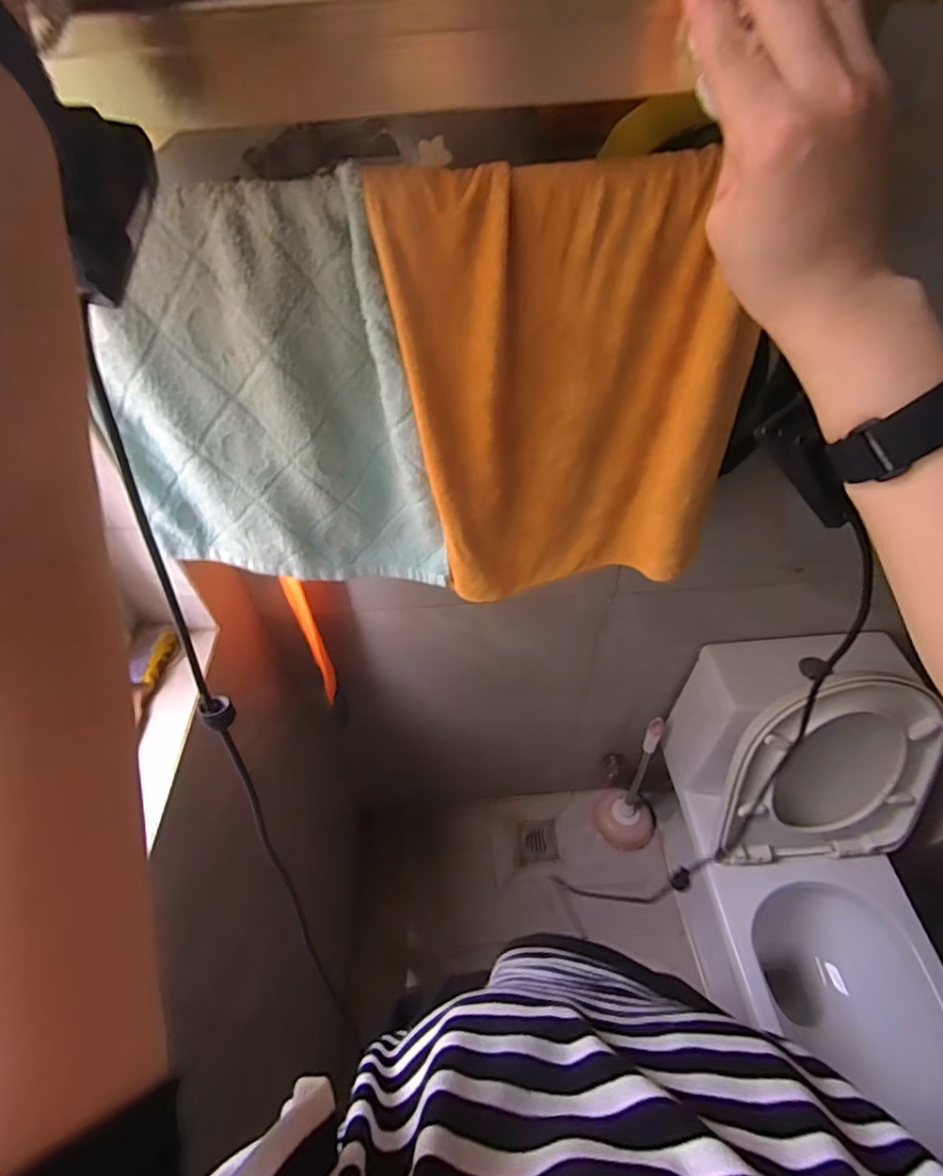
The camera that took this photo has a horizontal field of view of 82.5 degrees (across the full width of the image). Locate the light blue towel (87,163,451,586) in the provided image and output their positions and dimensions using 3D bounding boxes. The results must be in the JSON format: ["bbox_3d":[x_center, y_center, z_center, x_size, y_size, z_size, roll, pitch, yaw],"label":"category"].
[{"bbox_3d":[-0.172,-0.133,0.467,0.270,0.344,0.047,-1,49,2],"label":"light blue towel"}]

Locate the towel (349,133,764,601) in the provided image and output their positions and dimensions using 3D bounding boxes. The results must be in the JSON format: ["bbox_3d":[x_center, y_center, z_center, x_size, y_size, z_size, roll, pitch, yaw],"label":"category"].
[{"bbox_3d":[0.083,-0.133,0.460,0.268,0.361,0.047,-3,49,0],"label":"towel"}]

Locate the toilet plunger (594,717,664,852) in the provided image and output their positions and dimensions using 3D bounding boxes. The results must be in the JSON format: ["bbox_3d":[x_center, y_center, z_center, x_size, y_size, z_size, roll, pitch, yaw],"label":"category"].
[{"bbox_3d":[0.419,0.500,1.331,0.158,0.505,0.147,30,57,25],"label":"toilet plunger"}]

